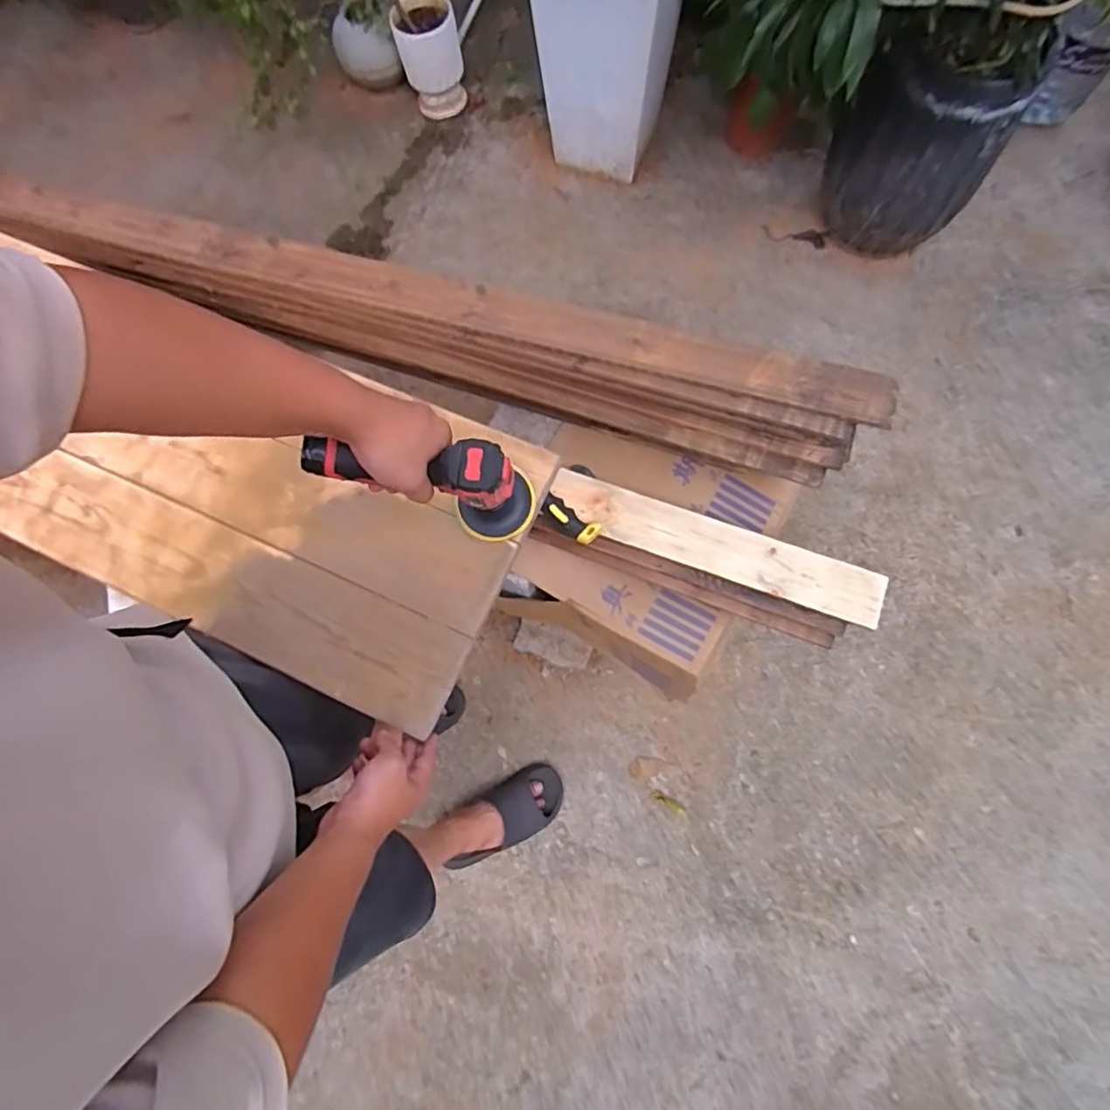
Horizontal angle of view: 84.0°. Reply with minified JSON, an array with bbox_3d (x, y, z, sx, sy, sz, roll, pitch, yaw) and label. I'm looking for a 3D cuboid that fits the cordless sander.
[{"bbox_3d":[-0.120,-0.062,0.632,0.196,0.199,0.080,-15,75,-6],"label":"cordless sander"}]

